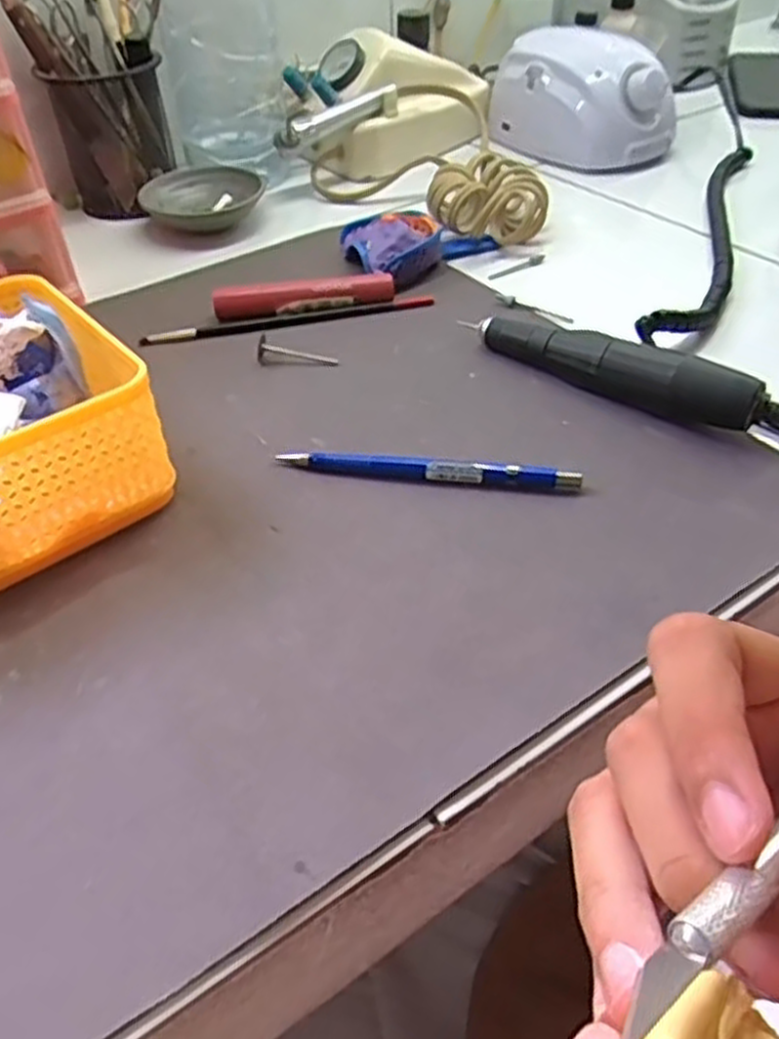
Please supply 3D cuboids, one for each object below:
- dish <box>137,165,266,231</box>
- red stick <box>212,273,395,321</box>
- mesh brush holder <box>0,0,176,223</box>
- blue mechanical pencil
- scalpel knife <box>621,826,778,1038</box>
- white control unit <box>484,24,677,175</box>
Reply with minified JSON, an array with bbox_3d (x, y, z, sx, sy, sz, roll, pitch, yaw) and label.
[{"bbox_3d":[-0.133,-0.236,0.572,0.080,0.024,0.070,15,47,16],"label":"dish"},{"bbox_3d":[-0.051,-0.133,0.463,0.105,0.016,0.014,-4,44,-3],"label":"red stick"},{"bbox_3d":[-0.207,-0.317,0.563,0.097,0.158,0.089,-14,46,-13],"label":"mesh brush holder"},{"bbox_3d":[0.017,-0.023,0.351,0.133,0.011,0.008,7,45,8],"label":"blue mechanical pencil"},{"bbox_3d":[0.082,0.055,0.148,0.134,0.004,0.007,-15,43,-40],"label":"scalpel knife"},{"bbox_3d":[0.158,-0.345,0.640,0.103,0.072,0.132,-19,45,-15],"label":"white control unit"}]

